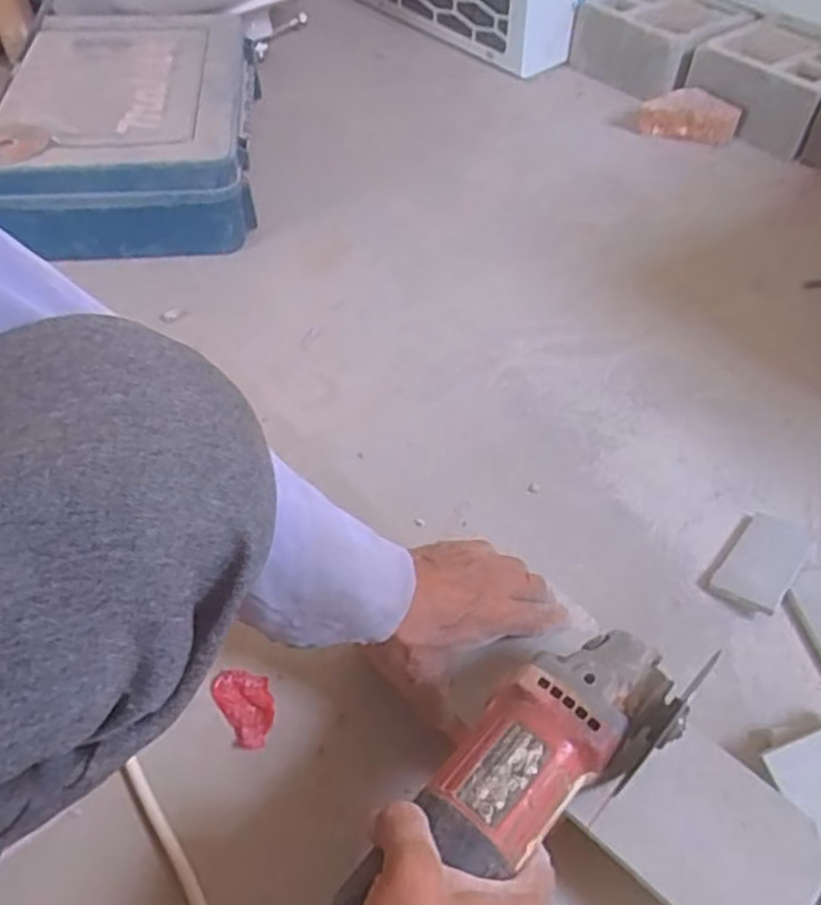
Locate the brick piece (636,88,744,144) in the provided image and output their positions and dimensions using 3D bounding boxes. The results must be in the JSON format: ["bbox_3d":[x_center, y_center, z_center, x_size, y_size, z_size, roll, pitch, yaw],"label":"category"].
[{"bbox_3d":[0.436,-0.533,1.174,0.150,0.060,0.079,9,48,8],"label":"brick piece"}]

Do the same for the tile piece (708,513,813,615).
[{"bbox_3d":[0.294,0.090,0.618,0.051,0.008,0.100,32,55,26],"label":"tile piece"}]

